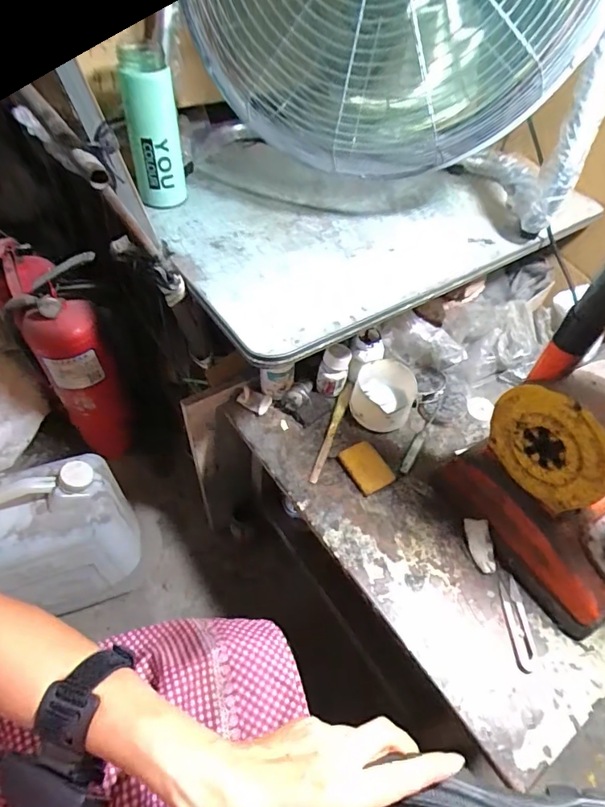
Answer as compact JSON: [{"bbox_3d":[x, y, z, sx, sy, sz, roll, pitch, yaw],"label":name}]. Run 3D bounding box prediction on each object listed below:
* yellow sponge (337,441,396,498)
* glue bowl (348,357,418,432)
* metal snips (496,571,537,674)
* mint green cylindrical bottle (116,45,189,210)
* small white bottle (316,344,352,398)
[{"bbox_3d":[0.087,0.086,0.623,0.055,0.014,0.070,-26,59,-21],"label":"yellow sponge"},{"bbox_3d":[0.117,-0.011,0.670,0.087,0.058,0.092,22,55,13],"label":"glue bowl"},{"bbox_3d":[0.242,0.244,0.513,0.025,0.005,0.098,2,53,-1],"label":"metal snips"},{"bbox_3d":[-0.197,-0.357,0.602,0.067,0.171,0.074,-10,54,-10],"label":"mint green cylindrical bottle"},{"bbox_3d":[0.047,-0.050,0.680,0.042,0.074,0.042,16,54,9],"label":"small white bottle"}]

